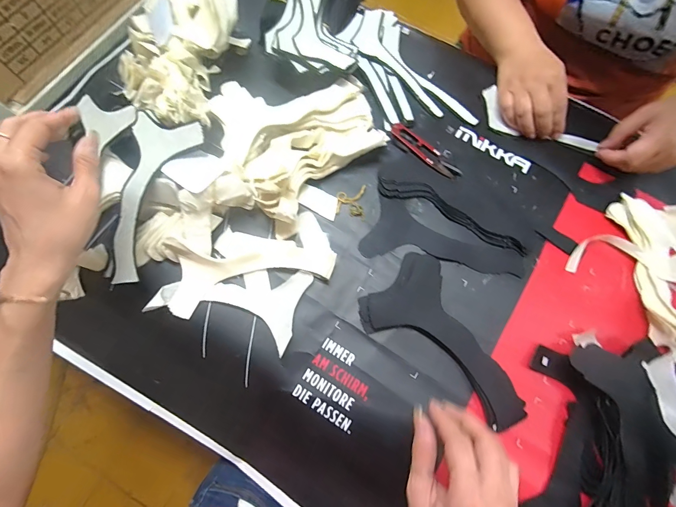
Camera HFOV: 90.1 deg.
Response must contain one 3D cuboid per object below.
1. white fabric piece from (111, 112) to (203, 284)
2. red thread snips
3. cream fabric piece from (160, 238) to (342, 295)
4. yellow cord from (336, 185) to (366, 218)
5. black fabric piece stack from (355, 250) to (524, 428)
[{"bbox_3d":[-0.212,-0.060,0.362,0.078,0.010,0.180,19,87,5],"label":"white fabric piece"},{"bbox_3d":[0.111,-0.129,0.428,0.103,0.017,0.022,36,76,9],"label":"red thread snips"},{"bbox_3d":[-0.091,0.012,0.373,0.175,0.026,0.052,-1,79,-3],"label":"cream fabric piece"},{"bbox_3d":[0.016,-0.065,0.413,0.033,0.006,0.040,6,74,1],"label":"yellow cord"},{"bbox_3d":[0.122,0.095,0.363,0.105,0.011,0.193,-42,78,-12],"label":"black fabric piece stack"}]

